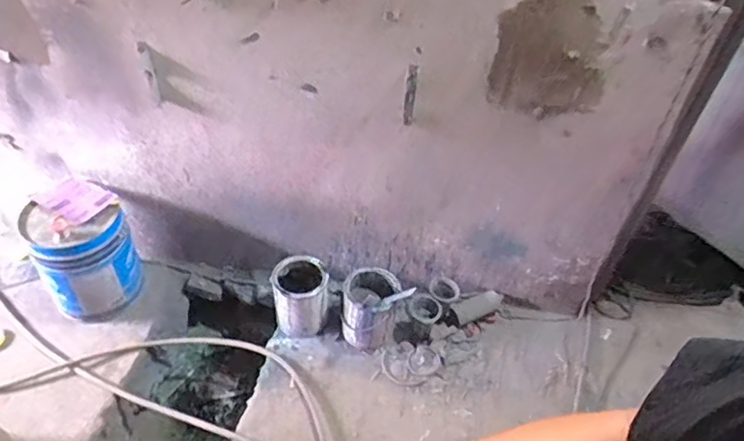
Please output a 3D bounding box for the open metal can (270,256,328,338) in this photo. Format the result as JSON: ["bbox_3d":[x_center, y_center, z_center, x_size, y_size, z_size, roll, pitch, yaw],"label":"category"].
[{"bbox_3d":[-0.216,0.228,1.639,0.152,0.196,0.166,3,44,-2],"label":"open metal can"}]

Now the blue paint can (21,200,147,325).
[{"bbox_3d":[-0.825,0.107,1.590,0.249,0.294,0.246,3,44,-2],"label":"blue paint can"}]

